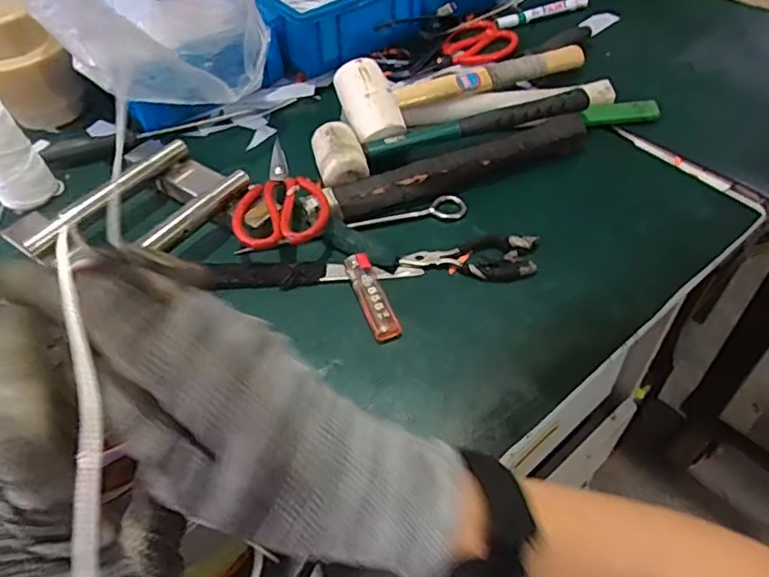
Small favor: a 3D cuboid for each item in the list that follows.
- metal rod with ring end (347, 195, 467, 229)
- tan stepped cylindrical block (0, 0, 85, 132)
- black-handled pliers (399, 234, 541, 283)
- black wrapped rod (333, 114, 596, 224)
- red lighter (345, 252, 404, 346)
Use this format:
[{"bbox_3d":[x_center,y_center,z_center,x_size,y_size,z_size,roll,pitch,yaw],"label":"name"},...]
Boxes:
[{"bbox_3d":[0.022,-0.072,0.567,0.115,0.012,0.023,-10,49,-4],"label":"metal rod with ring end"},{"bbox_3d":[-0.401,-0.243,0.657,0.088,0.121,0.087,-33,55,-22],"label":"tan stepped cylindrical block"},{"bbox_3d":[0.080,-0.024,0.521,0.120,0.011,0.048,-8,49,-2],"label":"black-handled pliers"},{"bbox_3d":[0.080,-0.122,0.584,0.266,0.026,0.041,-17,50,-10],"label":"black wrapped rod"},{"bbox_3d":[-0.010,0.005,0.497,0.023,0.011,0.091,-18,50,-11],"label":"red lighter"}]

